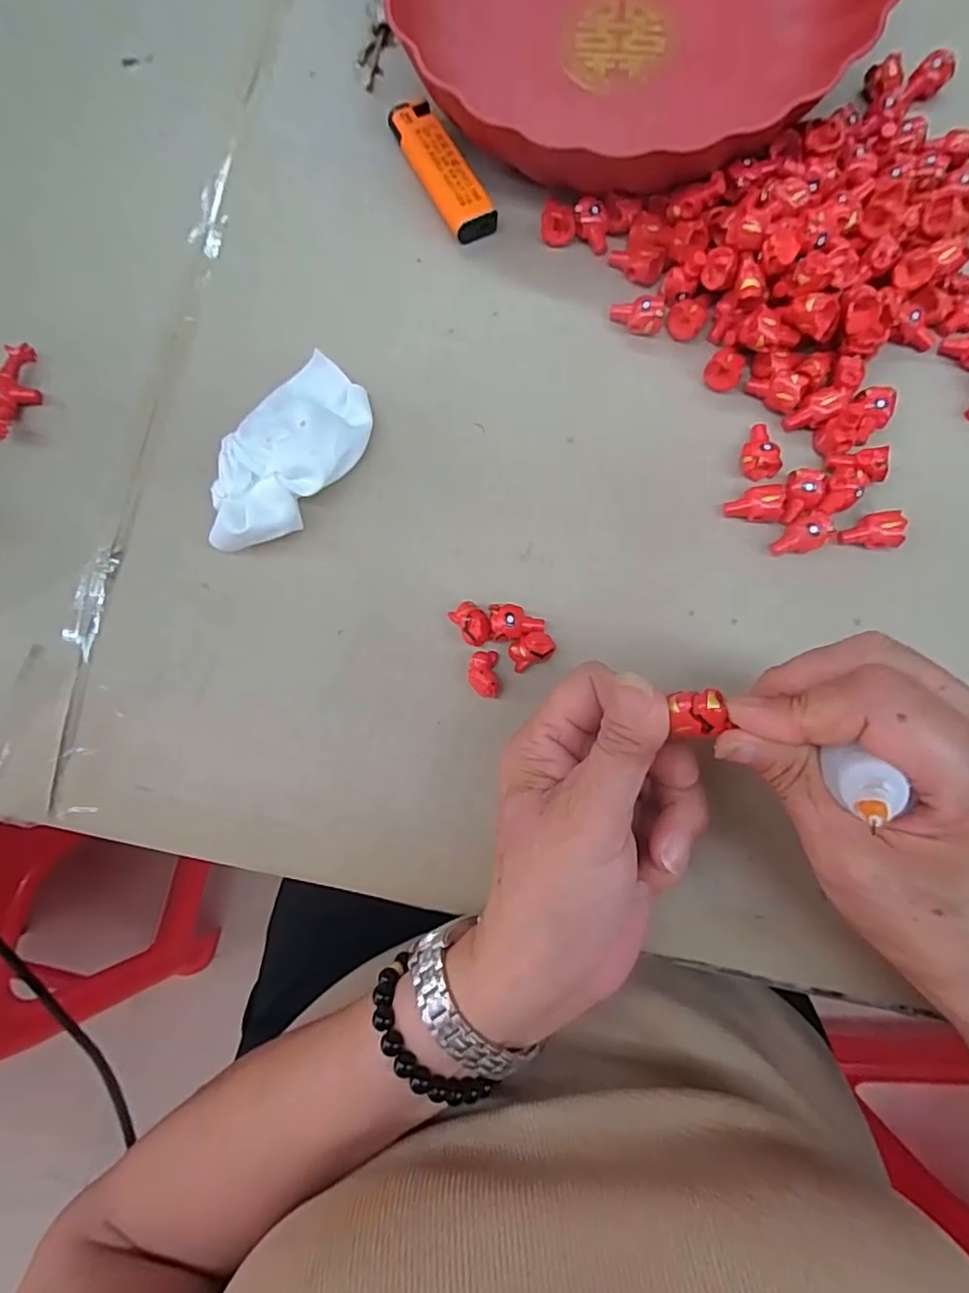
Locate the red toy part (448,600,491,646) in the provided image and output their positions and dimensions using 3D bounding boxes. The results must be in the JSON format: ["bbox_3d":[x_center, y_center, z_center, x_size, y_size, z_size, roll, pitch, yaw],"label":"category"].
[{"bbox_3d":[-0.005,-0.010,0.266,0.014,0.010,0.021,-32,83,-3],"label":"red toy part"}]

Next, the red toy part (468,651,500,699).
[{"bbox_3d":[0.000,0.013,0.265,0.013,0.012,0.021,-3,82,1],"label":"red toy part"}]

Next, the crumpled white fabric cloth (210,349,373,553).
[{"bbox_3d":[-0.090,-0.087,0.270,0.049,0.023,0.098,33,84,5],"label":"crumpled white fabric cloth"}]

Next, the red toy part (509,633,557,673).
[{"bbox_3d":[0.022,0.002,0.264,0.021,0.010,0.013,-23,82,-2],"label":"red toy part"}]

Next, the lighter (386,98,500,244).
[{"bbox_3d":[-0.022,-0.245,0.299,0.024,0.010,0.081,-29,83,-3],"label":"lighter"}]

